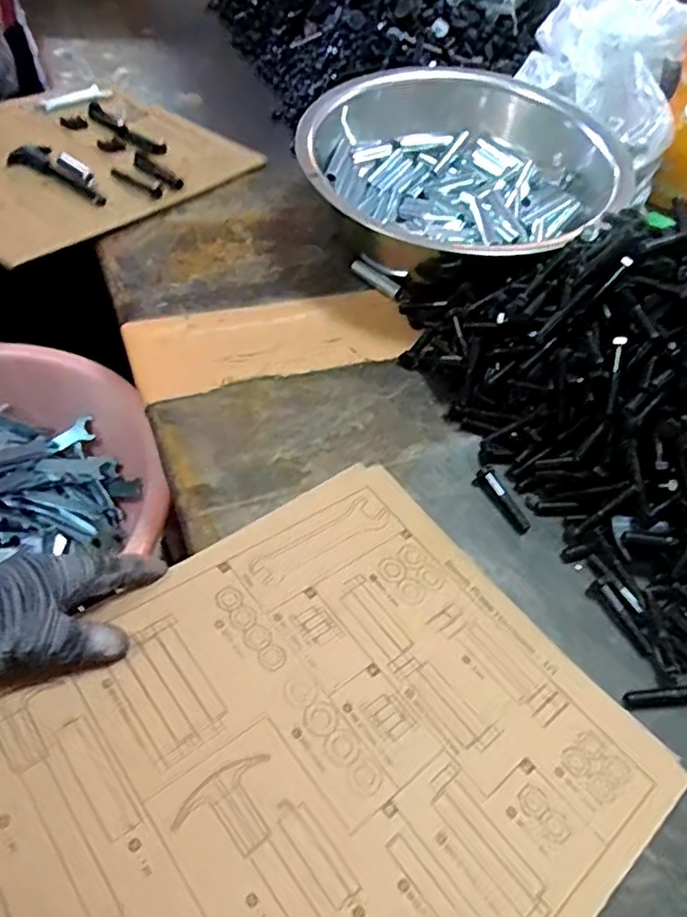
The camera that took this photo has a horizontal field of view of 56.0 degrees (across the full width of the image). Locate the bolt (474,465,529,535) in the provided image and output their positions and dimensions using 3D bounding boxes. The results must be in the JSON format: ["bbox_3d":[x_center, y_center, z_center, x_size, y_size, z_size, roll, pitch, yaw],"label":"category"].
[{"bbox_3d":[0.130,0.032,0.526,0.016,0.014,0.062,-22,56,-25],"label":"bolt"}]

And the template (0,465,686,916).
[{"bbox_3d":[-0.017,0.172,0.361,0.372,0.008,0.294,-26,58,-35],"label":"template"}]

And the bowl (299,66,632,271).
[{"bbox_3d":[0.139,-0.329,0.732,0.326,0.116,0.326,5,49,-5],"label":"bowl"}]

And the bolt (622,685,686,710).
[{"bbox_3d":[0.219,0.159,0.436,0.061,0.008,0.010,-2,50,-11],"label":"bolt"}]

